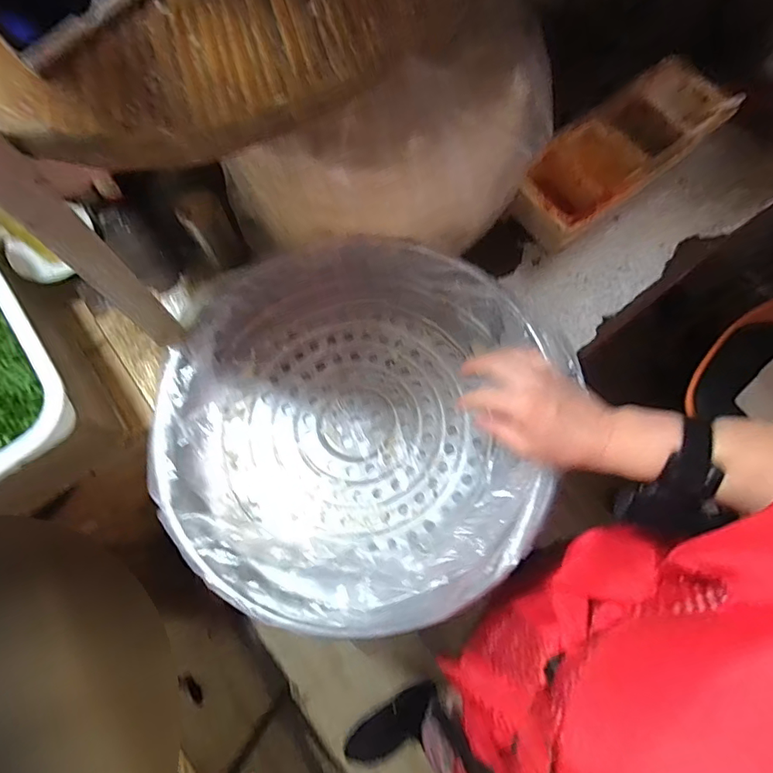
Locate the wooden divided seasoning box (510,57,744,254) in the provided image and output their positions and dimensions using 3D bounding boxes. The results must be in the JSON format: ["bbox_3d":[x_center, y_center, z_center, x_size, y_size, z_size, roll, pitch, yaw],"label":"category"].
[{"bbox_3d":[0.300,-0.304,0.634,0.292,0.087,0.116,-38,78,-11],"label":"wooden divided seasoning box"}]

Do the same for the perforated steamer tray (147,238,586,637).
[{"bbox_3d":[-0.024,0.036,0.503,0.400,0.127,0.393,8,74,1],"label":"perforated steamer tray"}]

